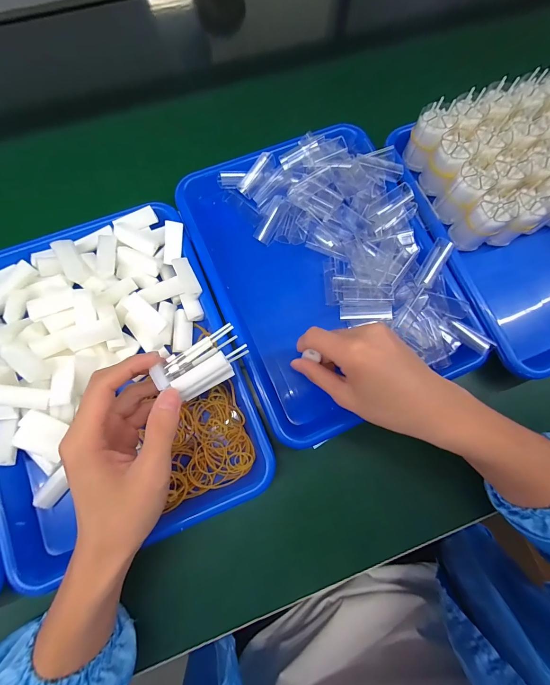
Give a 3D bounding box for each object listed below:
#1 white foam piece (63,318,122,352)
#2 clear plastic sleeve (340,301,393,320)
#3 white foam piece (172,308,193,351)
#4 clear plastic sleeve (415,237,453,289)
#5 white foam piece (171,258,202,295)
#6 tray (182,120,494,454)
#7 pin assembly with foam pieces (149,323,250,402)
[{"bbox_3d":[-0.174,-0.009,0.293,0.045,0.009,0.022,-20,78,-20],"label":"white foam piece"},{"bbox_3d":[0.098,-0.034,0.328,0.053,0.008,0.021,-1,78,14],"label":"clear plastic sleeve"},{"bbox_3d":[-0.100,-0.012,0.325,0.019,0.014,0.045,-1,76,-2],"label":"white foam piece"},{"bbox_3d":[0.170,-0.084,0.329,0.017,0.017,0.058,30,77,5],"label":"clear plastic sleeve"},{"bbox_3d":[-0.093,-0.069,0.322,0.017,0.011,0.045,-25,78,-8],"label":"white foam piece"},{"bbox_3d":[0.058,-0.083,0.343,0.246,0.045,0.317,-22,78,-7],"label":"tray"},{"bbox_3d":[-0.056,0.018,0.243,0.069,0.031,0.033,-33,80,-6],"label":"pin assembly with foam pieces"}]

